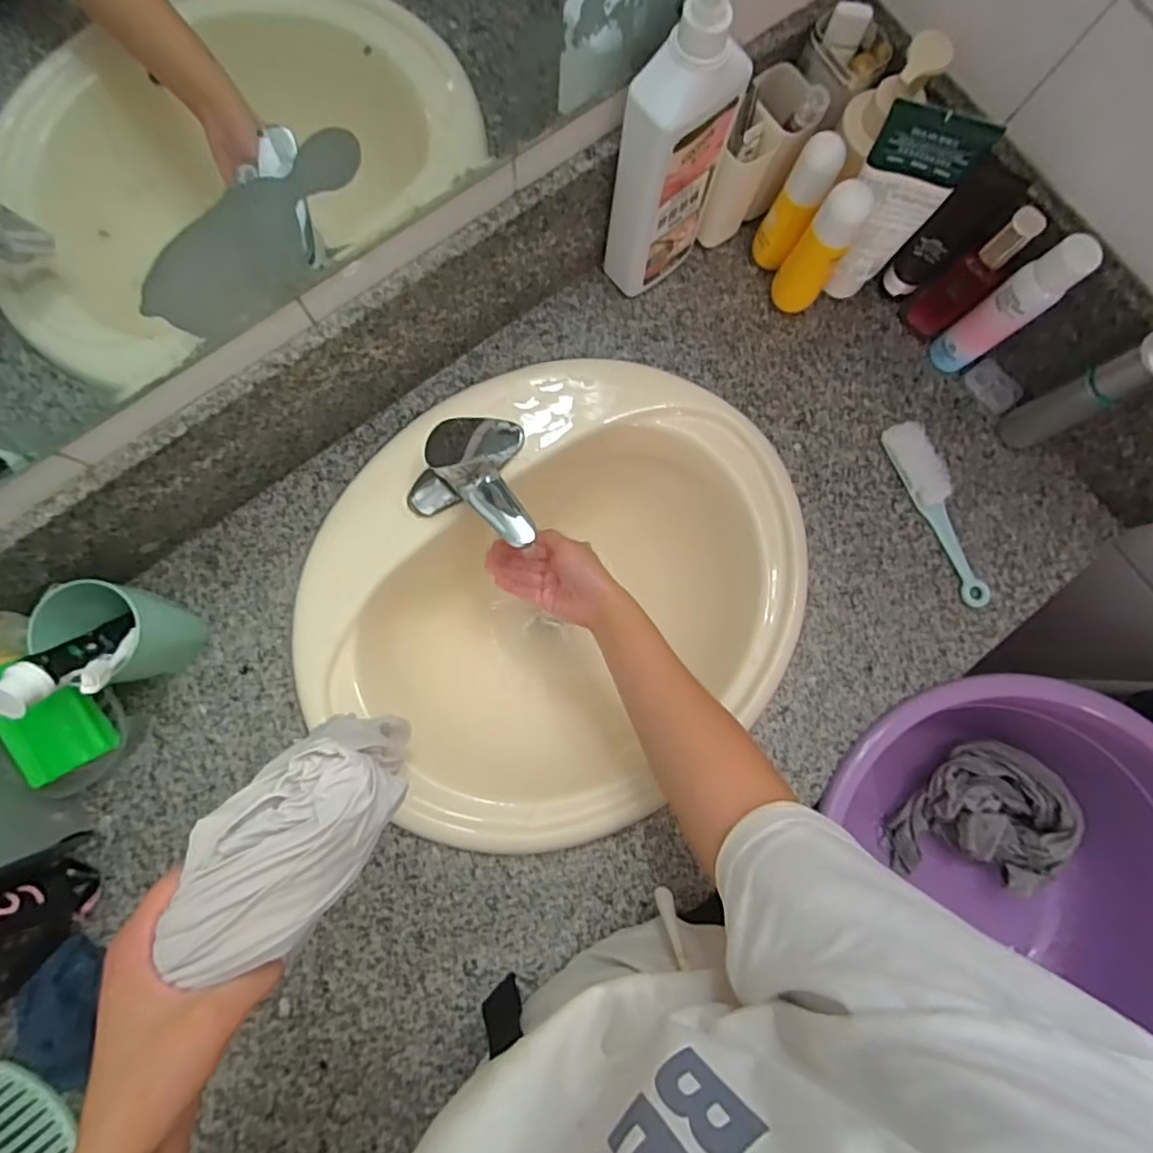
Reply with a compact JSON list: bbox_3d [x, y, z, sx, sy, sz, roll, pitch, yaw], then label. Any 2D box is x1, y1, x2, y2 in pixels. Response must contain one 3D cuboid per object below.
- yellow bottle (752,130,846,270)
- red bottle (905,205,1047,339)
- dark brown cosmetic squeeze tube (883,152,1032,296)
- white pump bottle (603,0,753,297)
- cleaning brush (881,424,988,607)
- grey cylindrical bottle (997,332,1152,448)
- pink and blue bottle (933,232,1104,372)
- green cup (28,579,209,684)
[{"bbox_3d":[0.216,-0.366,0.587,0.040,0.130,0.044,0,83,-3],"label":"yellow bottle"},{"bbox_3d":[0.388,-0.292,0.581,0.044,0.156,0.033,45,83,3],"label":"red bottle"},{"bbox_3d":[0.368,-0.336,0.586,0.054,0.141,0.039,42,83,2],"label":"dark brown cosmetic squeeze tube"},{"bbox_3d":[0.087,-0.369,0.507,0.096,0.307,0.049,-40,87,-7],"label":"white pump bottle"},{"bbox_3d":[0.389,-0.069,0.623,0.044,0.020,0.205,-23,85,-5],"label":"cleaning brush"},{"bbox_3d":[0.483,-0.171,0.566,0.034,0.170,0.038,-41,87,-7],"label":"grey cylindrical bottle"},{"bbox_3d":[0.418,-0.258,0.577,0.041,0.168,0.044,0,83,-3],"label":"pink and blue bottle"},{"bbox_3d":[-0.407,0.051,0.525,0.083,0.108,0.078,0,83,-3],"label":"green cup"}]

